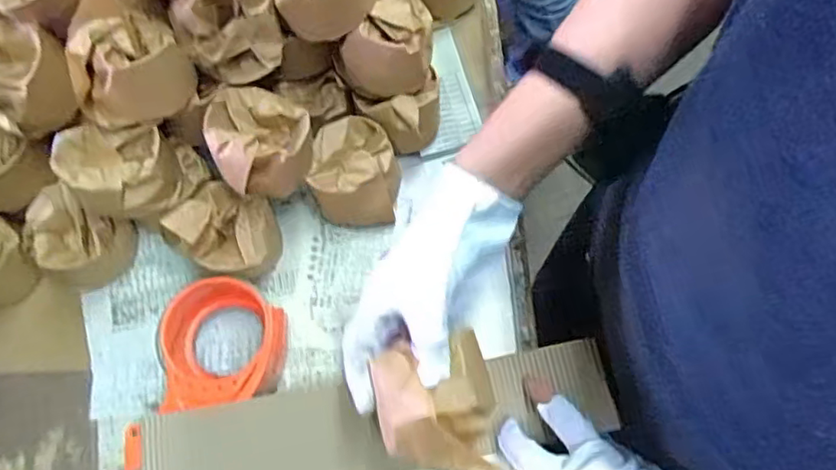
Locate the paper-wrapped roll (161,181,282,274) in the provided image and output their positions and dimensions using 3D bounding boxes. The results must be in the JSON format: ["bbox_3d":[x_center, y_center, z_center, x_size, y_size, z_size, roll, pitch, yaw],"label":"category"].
[{"bbox_3d":[-0.153,-0.001,0.478,0.077,0.076,0.066,16,72,6],"label":"paper-wrapped roll"}]

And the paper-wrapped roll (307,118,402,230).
[{"bbox_3d":[-0.054,-0.054,0.503,0.070,0.063,0.083,-7,71,-2],"label":"paper-wrapped roll"}]

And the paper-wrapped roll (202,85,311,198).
[{"bbox_3d":[-0.119,-0.075,0.453,0.071,0.056,0.075,0,71,1],"label":"paper-wrapped roll"}]

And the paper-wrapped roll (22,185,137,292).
[{"bbox_3d":[-0.282,0.007,0.484,0.067,0.065,0.068,0,71,1],"label":"paper-wrapped roll"}]

